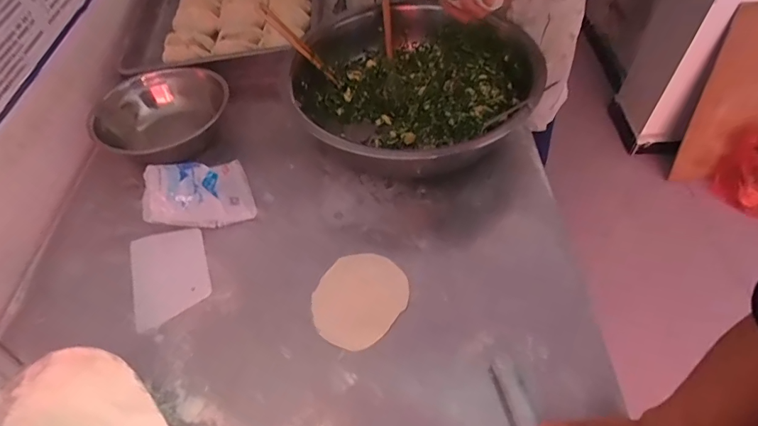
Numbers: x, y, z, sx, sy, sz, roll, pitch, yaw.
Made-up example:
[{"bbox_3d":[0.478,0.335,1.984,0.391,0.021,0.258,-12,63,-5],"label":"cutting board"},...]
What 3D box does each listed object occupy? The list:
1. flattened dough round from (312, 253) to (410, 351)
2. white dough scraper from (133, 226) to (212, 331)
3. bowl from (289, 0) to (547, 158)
[{"bbox_3d":[-0.026,0.110,0.576,0.111,0.004,0.131,28,60,22],"label":"flattened dough round"},{"bbox_3d":[-0.296,0.086,0.621,0.101,0.004,0.145,-19,56,-11],"label":"white dough scraper"},{"bbox_3d":[0.047,-0.199,0.718,0.367,0.125,0.364,-2,53,2],"label":"bowl"}]

